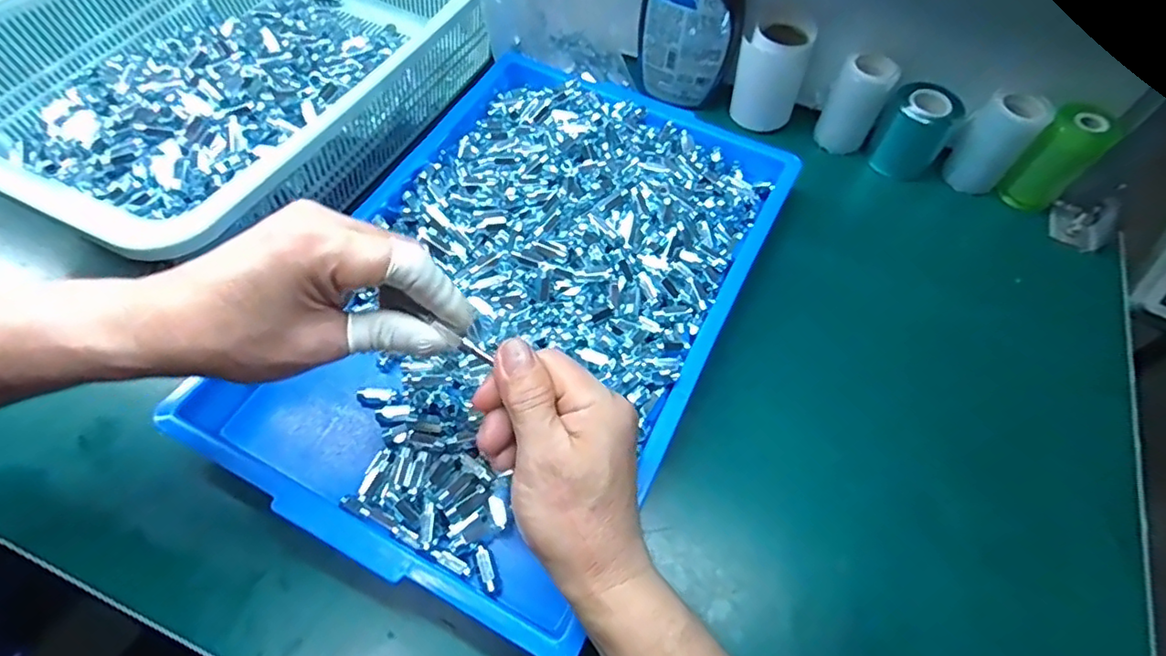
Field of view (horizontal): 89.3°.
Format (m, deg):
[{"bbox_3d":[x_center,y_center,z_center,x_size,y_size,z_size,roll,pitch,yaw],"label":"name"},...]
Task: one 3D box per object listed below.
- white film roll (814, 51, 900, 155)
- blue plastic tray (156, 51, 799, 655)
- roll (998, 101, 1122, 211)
[{"bbox_3d":[0.248,-0.204,0.537,0.046,0.080,0.036,25,61,12],"label":"white film roll"},{"bbox_3d":[-0.040,-0.030,0.445,0.280,0.055,0.420,25,61,12],"label":"blue plastic tray"},{"bbox_3d":[0.410,-0.144,0.513,0.044,0.086,0.046,1,59,-2],"label":"roll"}]

